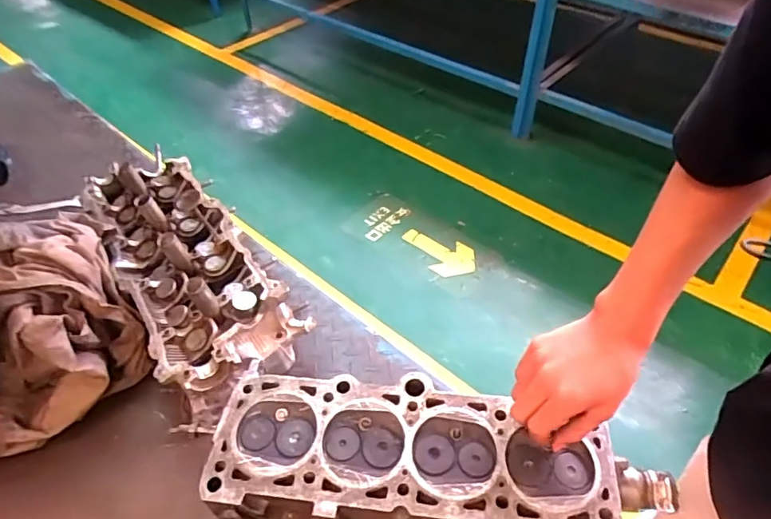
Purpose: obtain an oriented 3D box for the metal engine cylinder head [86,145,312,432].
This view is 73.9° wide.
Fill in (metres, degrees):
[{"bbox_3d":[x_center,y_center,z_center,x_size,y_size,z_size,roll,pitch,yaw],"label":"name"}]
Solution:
[{"bbox_3d":[-0.316,-0.009,0.806,0.198,0.138,0.495,-26,54,-25],"label":"metal engine cylinder head"}]

